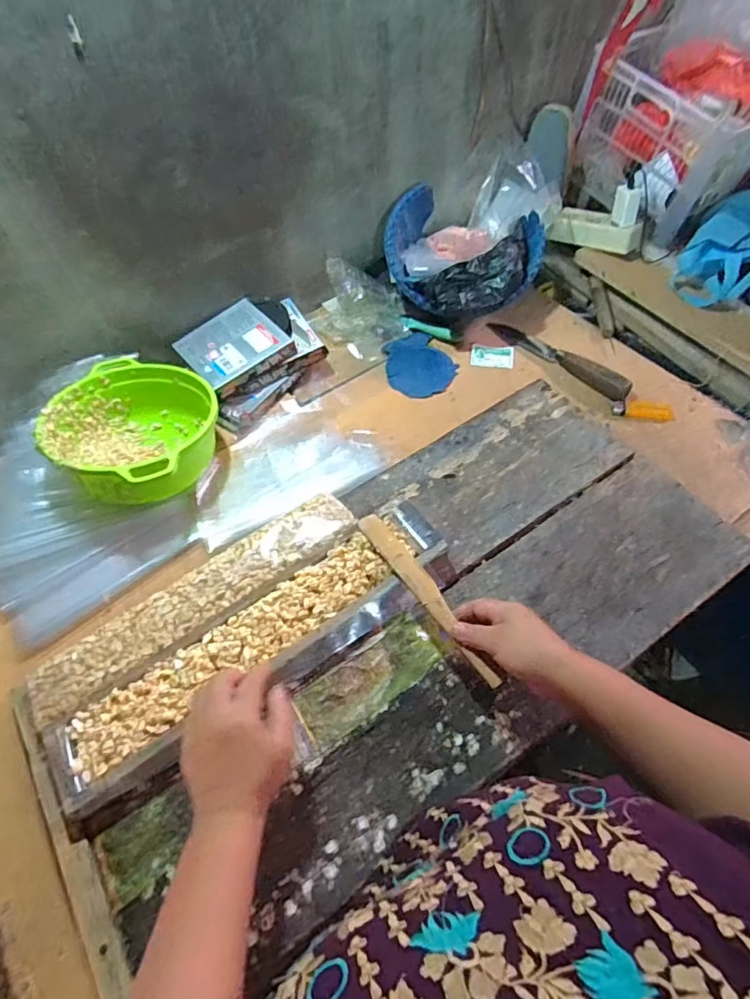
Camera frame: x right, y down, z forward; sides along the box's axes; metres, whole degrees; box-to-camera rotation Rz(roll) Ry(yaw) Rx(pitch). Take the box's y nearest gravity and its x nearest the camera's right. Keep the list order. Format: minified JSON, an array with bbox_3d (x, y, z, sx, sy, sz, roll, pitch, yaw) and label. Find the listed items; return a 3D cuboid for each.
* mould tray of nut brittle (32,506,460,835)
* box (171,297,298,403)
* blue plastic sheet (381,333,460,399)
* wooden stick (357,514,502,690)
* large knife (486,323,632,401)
[{"bbox_3d":[-0.109,0.149,0.528,0.426,0.043,0.101,-31,65,-16],"label":"mould tray of nut brittle"},{"bbox_3d":[-0.211,-0.232,0.773,0.137,0.026,0.139,-37,66,-16],"label":"box"},{"bbox_3d":[0.067,-0.211,0.821,0.106,0.006,0.129,-29,64,-13],"label":"blue plastic sheet"},{"bbox_3d":[0.051,0.094,0.526,0.028,0.009,0.218,-30,57,-13],"label":"wooden stick"},{"bbox_3d":[0.280,-0.224,0.798,0.033,0.032,0.239,-42,68,-18],"label":"large knife"}]

